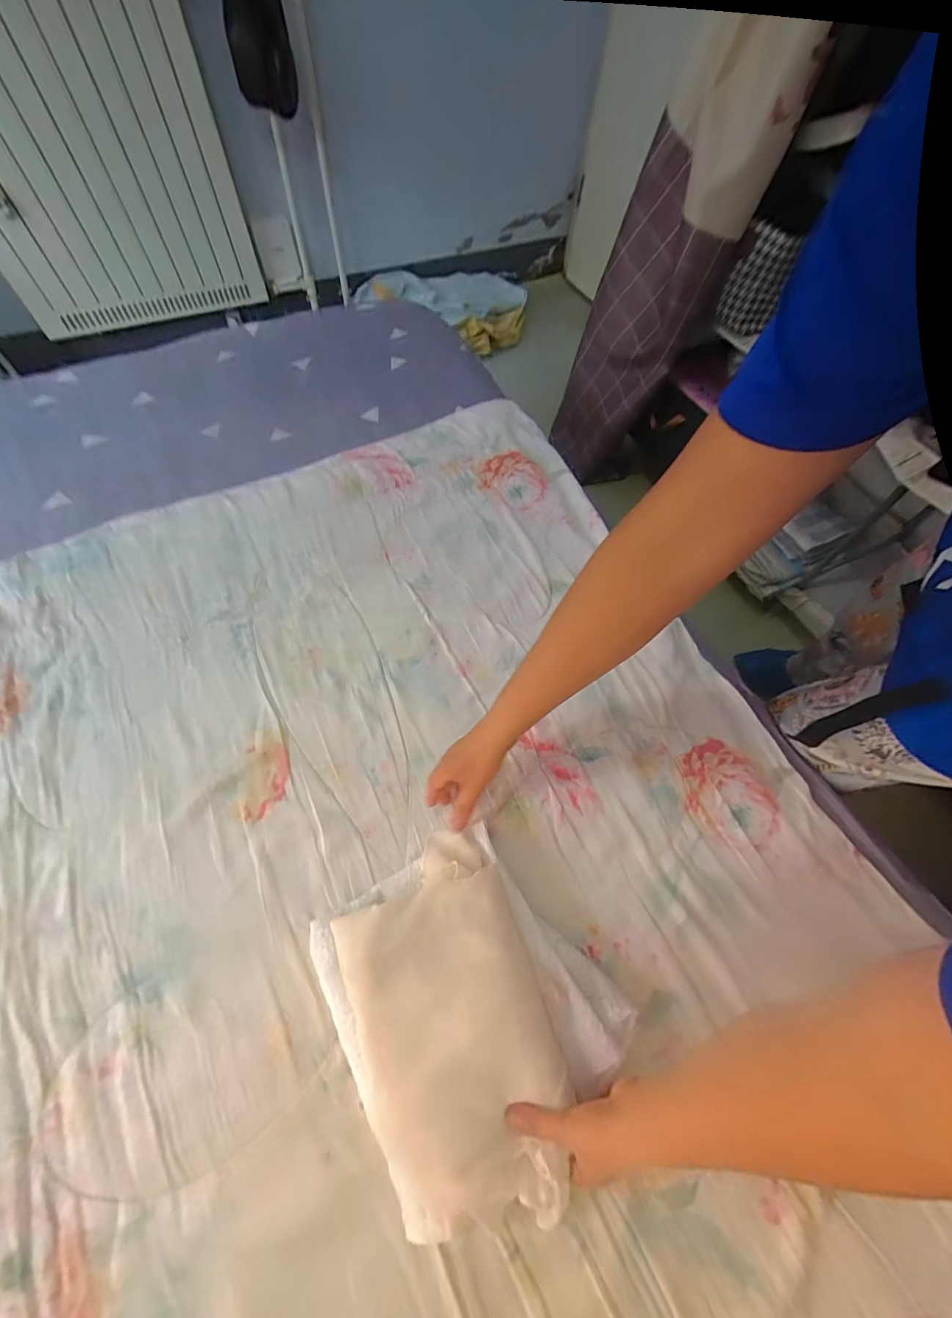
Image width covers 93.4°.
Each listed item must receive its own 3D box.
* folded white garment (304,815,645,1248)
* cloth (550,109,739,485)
[{"bbox_3d":[-0.001,0.339,0.434,0.234,0.064,0.297,-31,69,-17],"label":"folded white garment"},{"bbox_3d":[0.424,-0.867,1.276,0.296,0.719,0.216,16,64,4],"label":"cloth"}]

